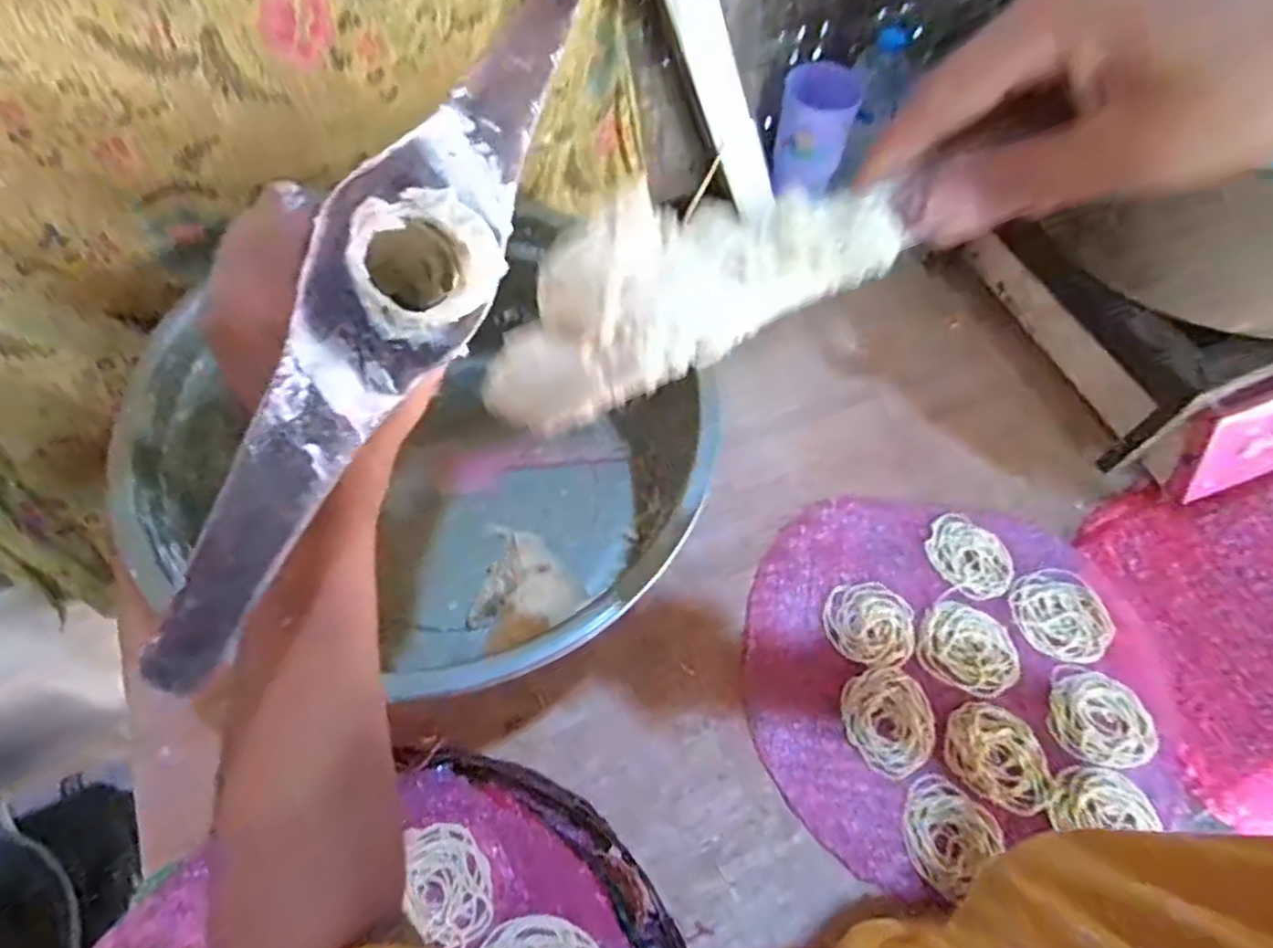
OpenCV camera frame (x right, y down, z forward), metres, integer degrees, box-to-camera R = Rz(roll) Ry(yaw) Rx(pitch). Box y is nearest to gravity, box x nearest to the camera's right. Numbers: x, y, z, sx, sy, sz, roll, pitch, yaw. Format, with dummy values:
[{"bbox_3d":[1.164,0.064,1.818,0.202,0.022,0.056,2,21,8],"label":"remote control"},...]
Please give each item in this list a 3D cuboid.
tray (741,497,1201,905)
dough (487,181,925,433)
[{"bbox_3d":[0.257,0.157,0.576,0.323,0.018,0.297,0,61,0],"label":"tray"},{"bbox_3d":[0.014,-0.061,0.224,0.141,0.049,0.038,-23,63,3],"label":"dough"}]

